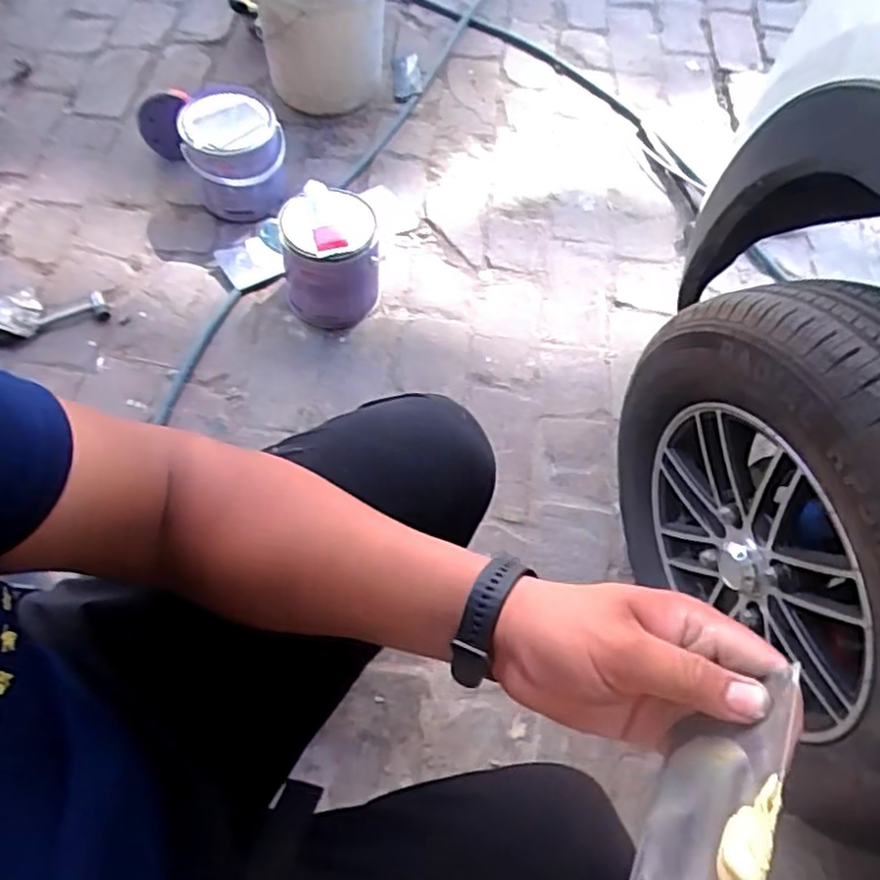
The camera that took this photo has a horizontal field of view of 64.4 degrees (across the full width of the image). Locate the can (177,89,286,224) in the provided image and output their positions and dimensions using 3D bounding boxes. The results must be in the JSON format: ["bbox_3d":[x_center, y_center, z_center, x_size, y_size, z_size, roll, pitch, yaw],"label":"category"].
[{"bbox_3d":[-0.353,-0.494,1.229,0.163,0.182,0.158,1,63,-3],"label":"can"}]

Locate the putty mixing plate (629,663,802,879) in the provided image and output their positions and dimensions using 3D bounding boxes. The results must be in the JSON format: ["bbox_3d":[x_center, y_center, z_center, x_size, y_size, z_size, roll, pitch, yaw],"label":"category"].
[{"bbox_3d":[0.111,0.165,0.301,0.012,0.075,0.130,37,54,-7],"label":"putty mixing plate"}]

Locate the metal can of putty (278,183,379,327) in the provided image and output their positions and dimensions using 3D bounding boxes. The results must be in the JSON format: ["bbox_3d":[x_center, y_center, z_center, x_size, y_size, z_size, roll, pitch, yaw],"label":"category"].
[{"bbox_3d":[-0.181,-0.292,1.148,0.153,0.185,0.162,1,63,-3],"label":"metal can of putty"}]

